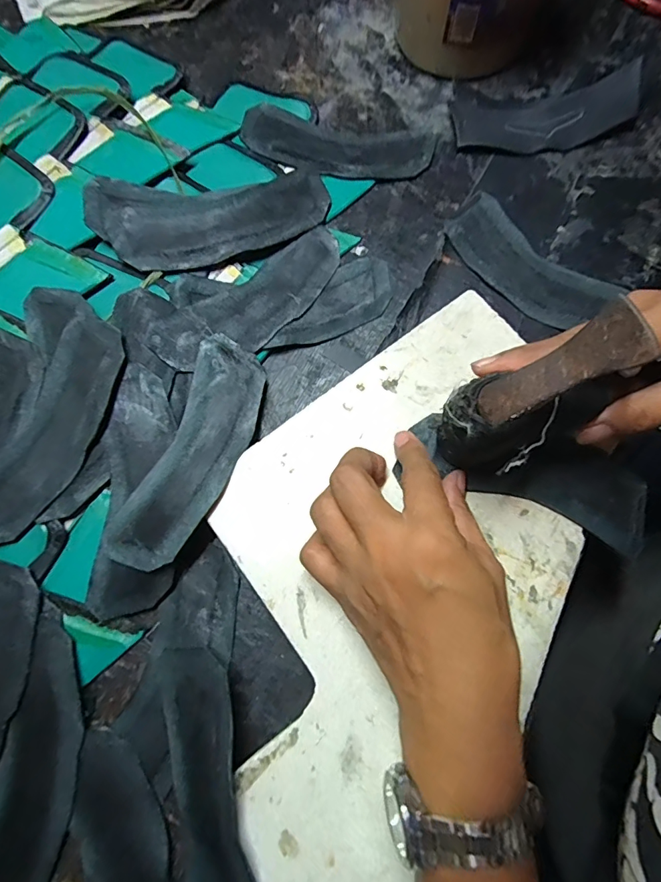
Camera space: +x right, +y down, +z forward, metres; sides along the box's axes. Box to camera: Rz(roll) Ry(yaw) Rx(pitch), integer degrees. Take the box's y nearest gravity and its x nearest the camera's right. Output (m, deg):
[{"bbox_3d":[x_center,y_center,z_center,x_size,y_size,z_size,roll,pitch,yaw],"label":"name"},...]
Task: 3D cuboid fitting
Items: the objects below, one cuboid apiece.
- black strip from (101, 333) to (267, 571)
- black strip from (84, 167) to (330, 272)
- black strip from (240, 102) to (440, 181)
[{"bbox_3d":[-0.082,0.006,0.278,0.054,0.022,0.147,21,76,7],"label":"black strip"},{"bbox_3d":[-0.082,-0.157,0.317,0.161,0.025,0.072,-13,75,-2],"label":"black strip"},{"bbox_3d":[0.005,-0.228,0.349,0.147,0.007,0.055,11,75,4],"label":"black strip"}]

